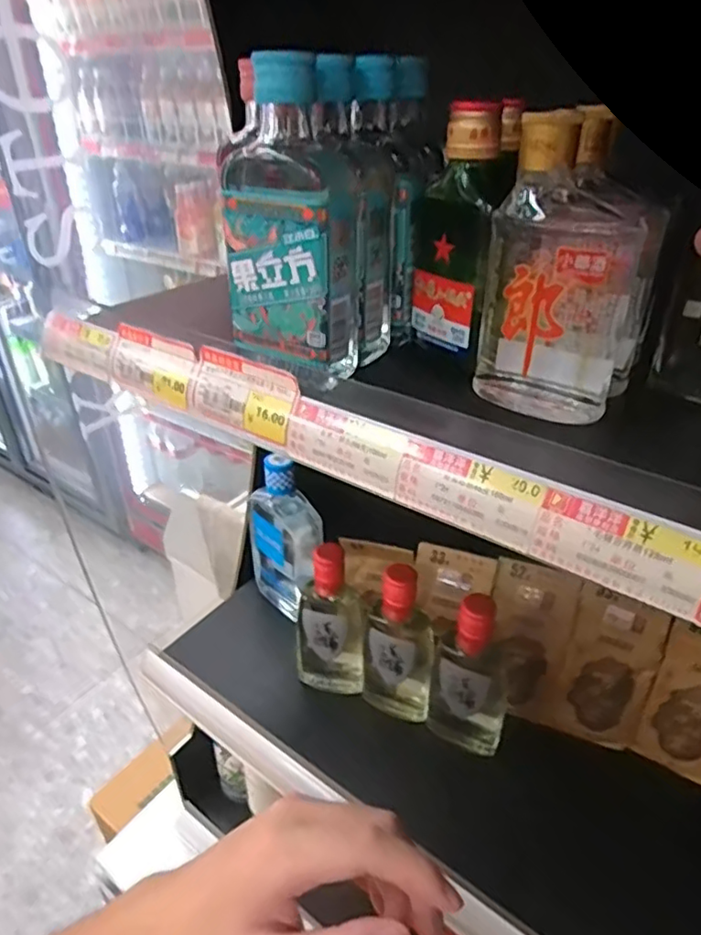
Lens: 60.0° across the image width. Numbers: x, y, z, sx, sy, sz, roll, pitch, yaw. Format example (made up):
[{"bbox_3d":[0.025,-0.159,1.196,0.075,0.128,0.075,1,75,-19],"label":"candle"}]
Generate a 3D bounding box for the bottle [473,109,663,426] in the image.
[{"bbox_3d":[0.099,-0.087,0.280,0.070,0.125,0.049,12,35,20],"label":"bottle"}]

